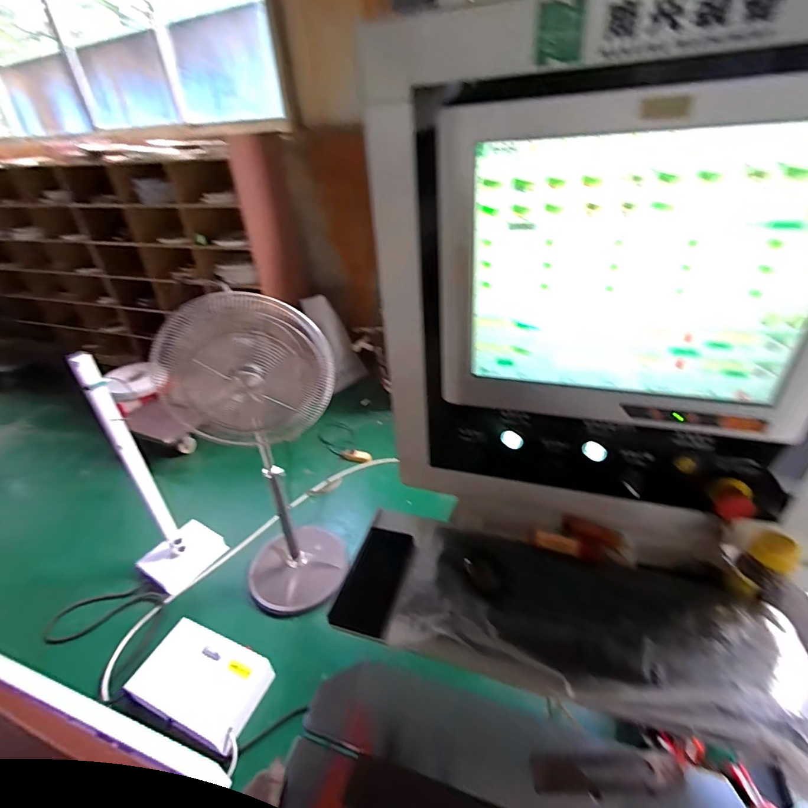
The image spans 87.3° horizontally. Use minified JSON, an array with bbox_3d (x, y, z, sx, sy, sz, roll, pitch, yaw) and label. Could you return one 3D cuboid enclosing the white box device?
[{"bbox_3d":[-0.683,0.932,1.433,0.422,0.098,0.278,13,38,22],"label":"white box device"}]

